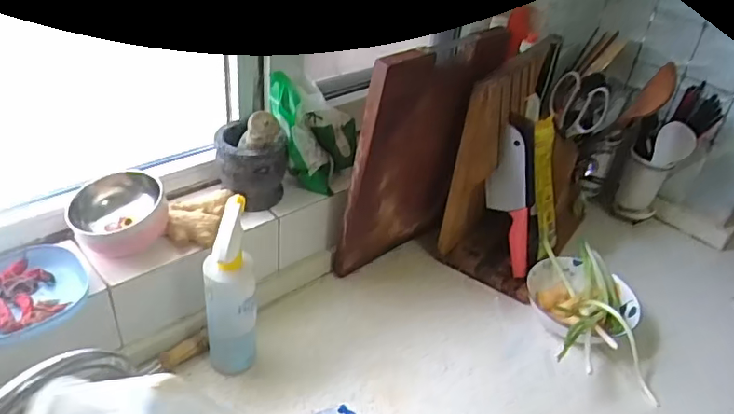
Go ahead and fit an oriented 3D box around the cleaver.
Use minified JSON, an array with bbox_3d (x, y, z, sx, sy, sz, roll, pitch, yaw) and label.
[{"bbox_3d":[0.245,-0.006,0.955,0.076,0.262,0.021,9,29,43],"label":"cleaver"}]

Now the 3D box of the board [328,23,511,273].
[{"bbox_3d":[0.076,-0.073,0.892,0.241,0.401,0.032,-19,50,-35],"label":"board"}]

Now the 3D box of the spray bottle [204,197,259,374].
[{"bbox_3d":[-0.181,0.116,0.733,0.064,0.252,0.079,-6,37,-17],"label":"spray bottle"}]

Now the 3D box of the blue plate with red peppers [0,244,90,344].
[{"bbox_3d":[-0.405,0.095,0.655,0.132,0.035,0.131,4,35,-3],"label":"blue plate with red peppers"}]

